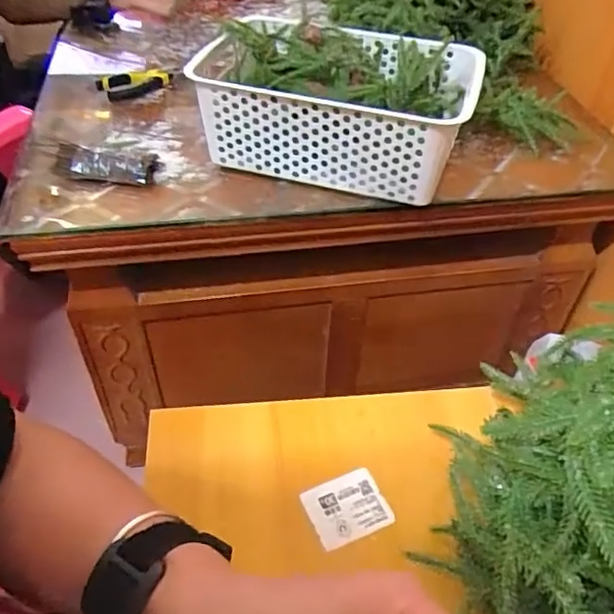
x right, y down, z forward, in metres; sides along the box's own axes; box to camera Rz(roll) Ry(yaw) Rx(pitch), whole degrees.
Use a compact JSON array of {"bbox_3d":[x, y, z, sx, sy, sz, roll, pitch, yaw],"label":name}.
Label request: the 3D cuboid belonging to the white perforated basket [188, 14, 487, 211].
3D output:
[{"bbox_3d":[0.034,-0.239,0.693,0.304,0.121,0.207,15,46,12],"label":"white perforated basket"}]

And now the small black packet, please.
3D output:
[{"bbox_3d":[-0.231,-0.165,0.670,0.114,0.025,0.036,4,45,1],"label":"small black packet"}]

